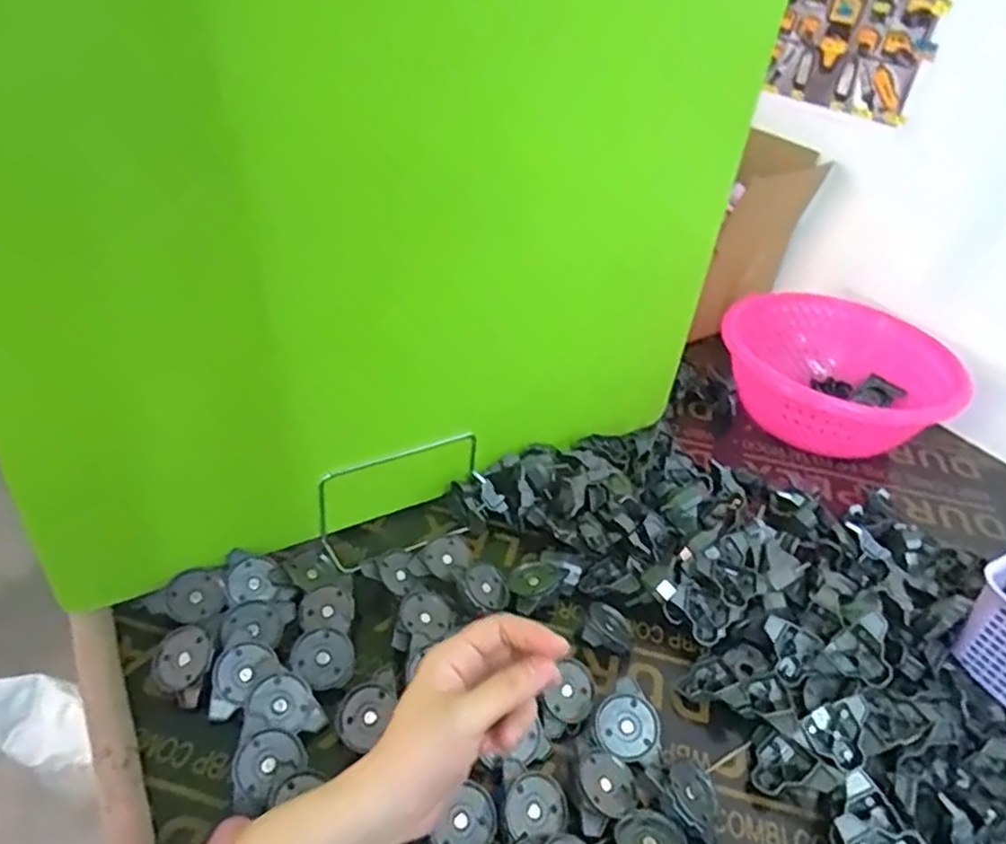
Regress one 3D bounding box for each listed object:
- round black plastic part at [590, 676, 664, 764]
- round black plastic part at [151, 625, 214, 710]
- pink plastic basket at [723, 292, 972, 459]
[{"bbox_3d":[0.091,0.215,0.494,0.048,0.009,0.048,-1,65,3],"label":"round black plastic part"},{"bbox_3d":[-0.229,0.174,0.503,0.048,0.018,0.046,19,68,19],"label":"round black plastic part"},{"bbox_3d":[0.384,-0.054,0.838,0.248,0.113,0.210,16,38,12],"label":"pink plastic basket"}]

